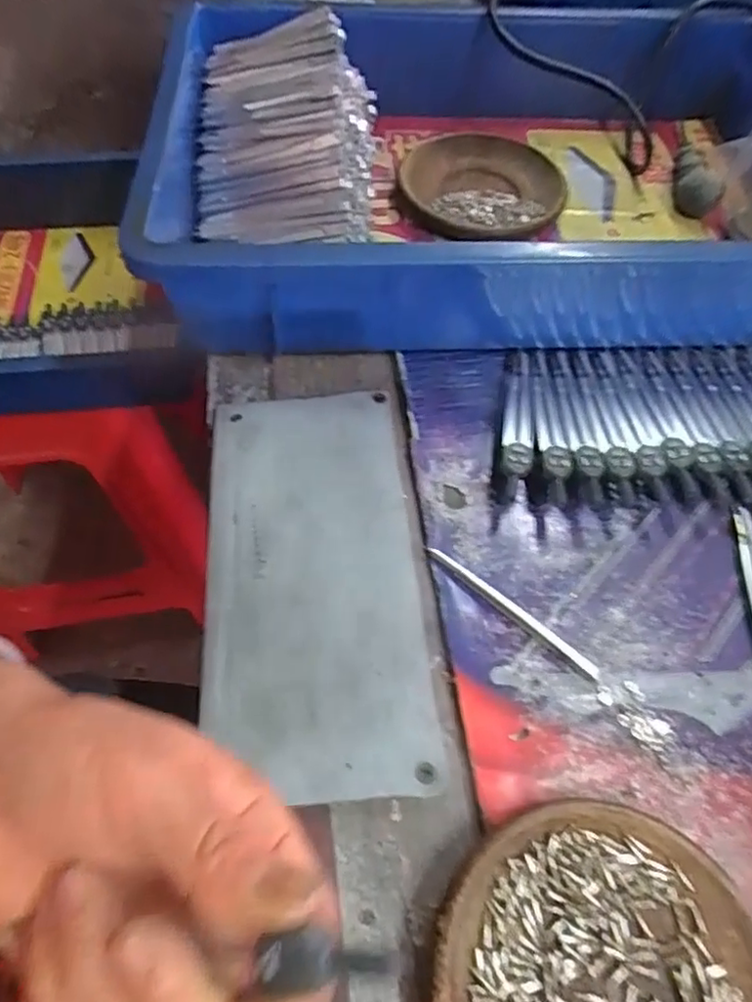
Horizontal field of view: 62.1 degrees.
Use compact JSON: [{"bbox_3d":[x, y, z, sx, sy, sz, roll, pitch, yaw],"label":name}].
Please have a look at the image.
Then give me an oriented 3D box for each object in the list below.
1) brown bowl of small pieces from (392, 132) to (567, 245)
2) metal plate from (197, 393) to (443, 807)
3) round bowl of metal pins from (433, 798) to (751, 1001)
[{"bbox_3d":[0.070,-0.218,0.434,0.107,0.015,0.109,1,58,-2],"label":"brown bowl of small pieces"},{"bbox_3d":[-0.029,0.030,0.287,0.093,0.011,0.195,-3,59,-5],"label":"metal plate"},{"bbox_3d":[0.076,0.163,0.206,0.109,0.019,0.111,1,58,-2],"label":"round bowl of metal pins"}]

